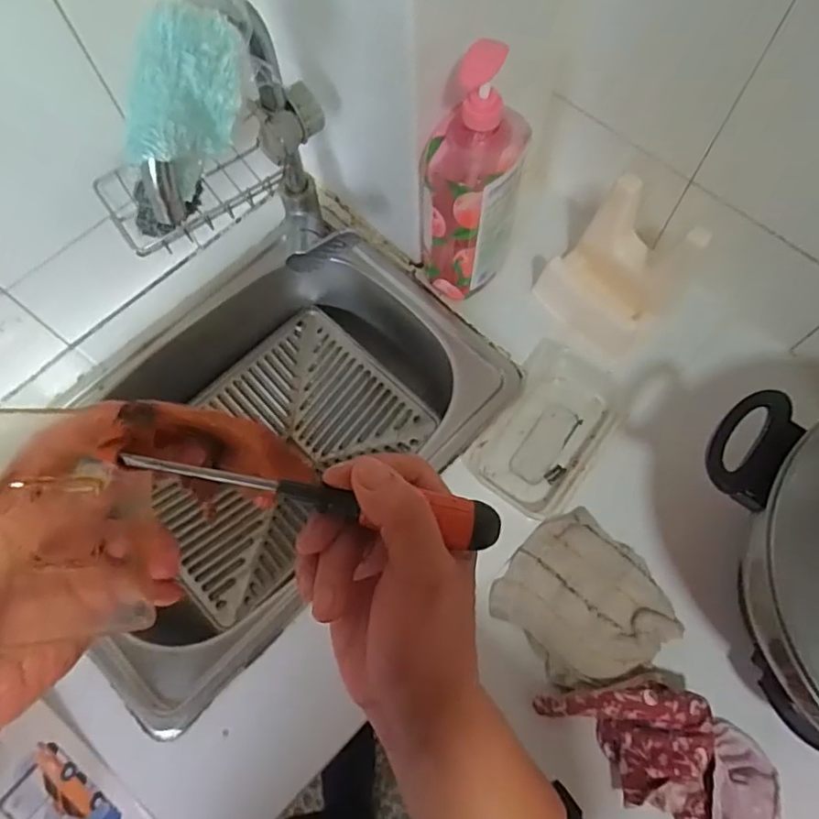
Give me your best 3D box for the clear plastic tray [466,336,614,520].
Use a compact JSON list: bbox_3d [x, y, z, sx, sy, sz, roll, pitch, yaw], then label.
[{"bbox_3d":[0.156,0.018,0.665,0.113,0.029,0.198,30,73,12],"label":"clear plastic tray"}]

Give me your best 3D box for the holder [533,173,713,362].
[{"bbox_3d":[0.228,-0.153,0.662,0.135,0.141,0.107,37,75,14],"label":"holder"}]

